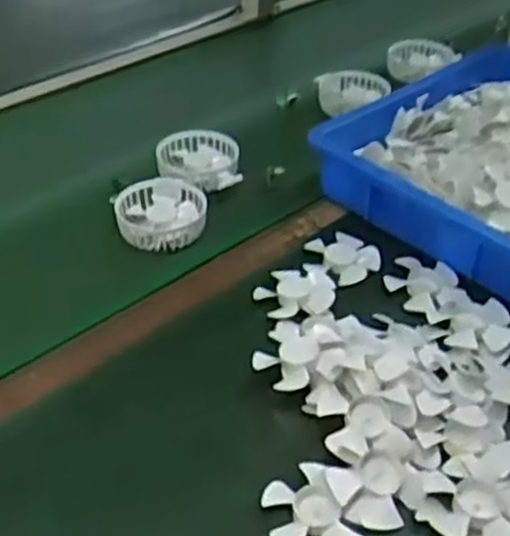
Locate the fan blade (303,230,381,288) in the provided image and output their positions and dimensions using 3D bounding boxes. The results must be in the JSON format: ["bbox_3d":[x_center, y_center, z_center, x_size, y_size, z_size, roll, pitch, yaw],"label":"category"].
[{"bbox_3d":[0.087,-0.012,0.728,0.056,0.012,0.067,-20,42,-24],"label":"fan blade"}]

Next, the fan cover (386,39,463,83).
[{"bbox_3d":[0.239,-0.307,1.117,0.091,0.035,0.097,-16,41,-20],"label":"fan cover"}]

